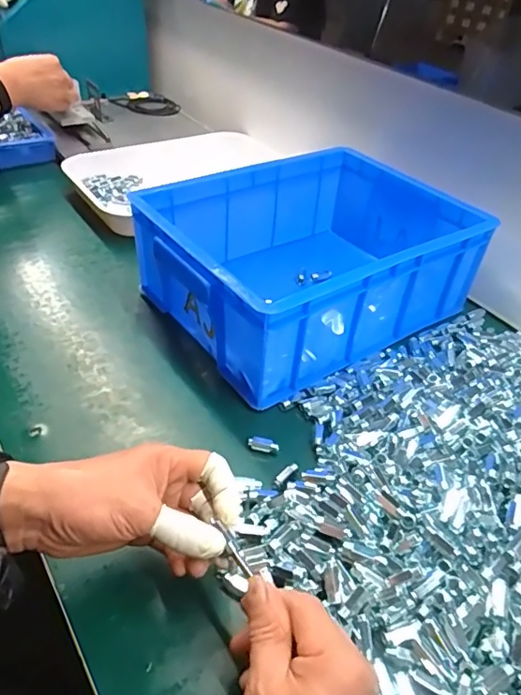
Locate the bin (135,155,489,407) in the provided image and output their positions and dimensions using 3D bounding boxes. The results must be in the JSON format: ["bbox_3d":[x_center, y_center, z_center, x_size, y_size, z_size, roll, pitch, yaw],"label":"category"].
[{"bbox_3d":[0.055,-0.098,0.635,0.334,0.146,0.254,-23,48,-30],"label":"bin"}]

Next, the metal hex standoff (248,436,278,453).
[{"bbox_3d":[0.003,0.089,0.488,0.028,0.010,0.010,10,41,6],"label":"metal hex standoff"}]

